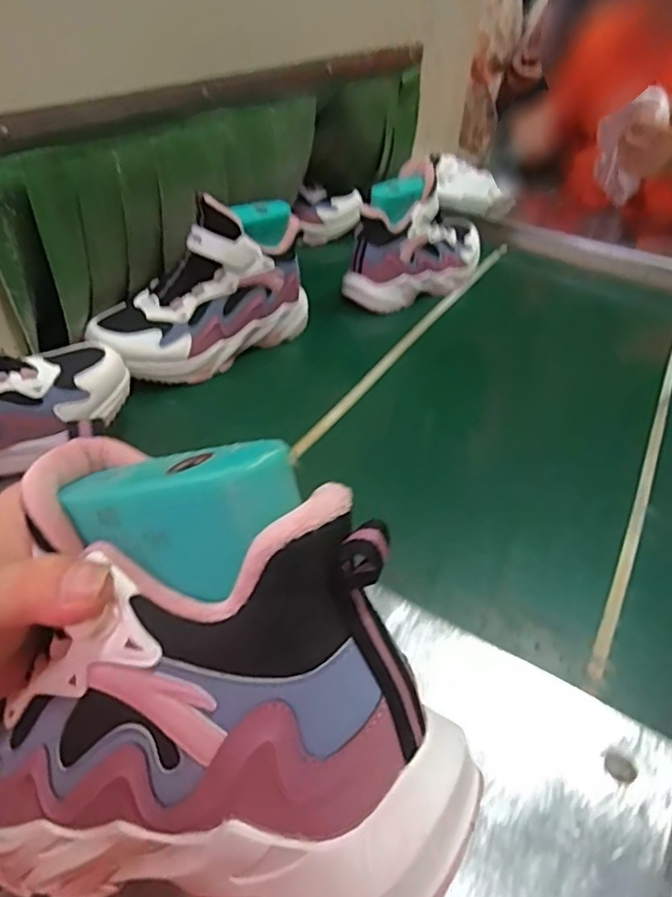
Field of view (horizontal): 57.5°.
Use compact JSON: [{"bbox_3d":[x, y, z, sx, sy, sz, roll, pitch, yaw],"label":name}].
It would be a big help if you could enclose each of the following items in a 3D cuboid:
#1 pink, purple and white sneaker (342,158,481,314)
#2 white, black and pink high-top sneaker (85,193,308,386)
[{"bbox_3d":[0.127,-0.298,0.854,0.077,0.155,0.253,31,45,30],"label":"pink, purple and white sneaker"},{"bbox_3d":[-0.147,-0.176,0.682,0.090,0.150,0.251,31,46,30],"label":"white, black and pink high-top sneaker"}]

